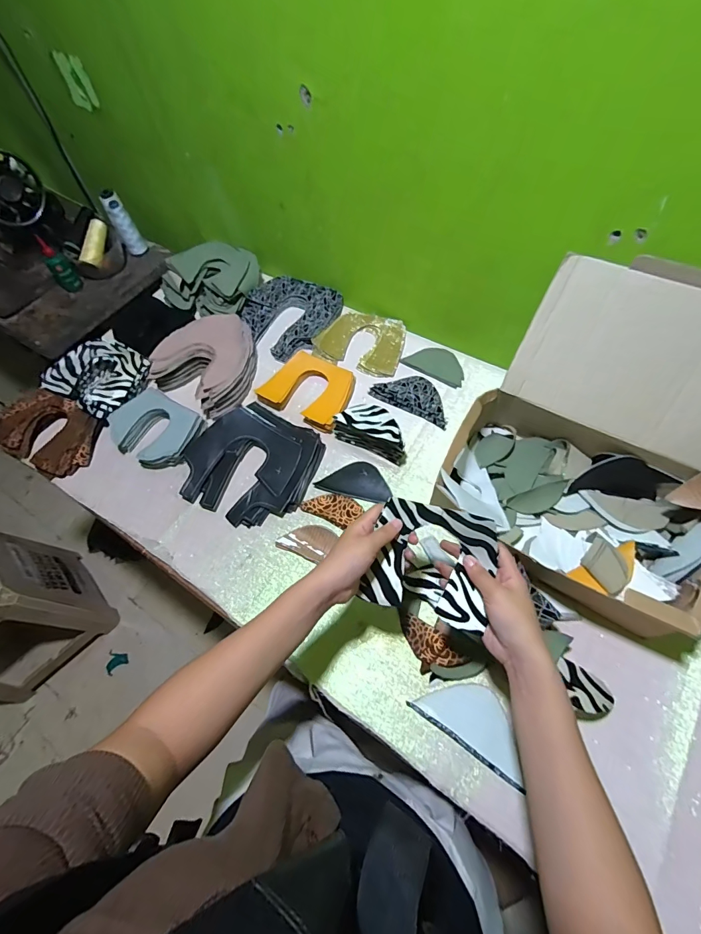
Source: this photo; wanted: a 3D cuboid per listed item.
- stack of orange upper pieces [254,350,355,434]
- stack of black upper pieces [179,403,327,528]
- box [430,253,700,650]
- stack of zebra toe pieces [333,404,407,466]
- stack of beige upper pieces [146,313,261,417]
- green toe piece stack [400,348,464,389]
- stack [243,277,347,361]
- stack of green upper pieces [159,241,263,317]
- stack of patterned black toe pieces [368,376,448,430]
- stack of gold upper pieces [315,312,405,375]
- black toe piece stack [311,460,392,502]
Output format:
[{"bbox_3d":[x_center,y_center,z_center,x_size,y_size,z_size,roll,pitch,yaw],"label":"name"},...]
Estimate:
[{"bbox_3d":[-0.068,-0.138,0.714,0.171,0.023,0.125,26,68,16],"label":"stack of orange upper pieces"},{"bbox_3d":[-0.164,-0.008,0.648,0.204,0.035,0.187,25,66,16],"label":"stack of black upper pieces"},{"bbox_3d":[0.328,-0.029,0.508,0.335,0.235,0.335,29,67,17],"label":"box"},{"bbox_3d":[0.036,-0.061,0.648,0.126,0.063,0.056,22,66,15],"label":"stack of zebra toe pieces"},{"bbox_3d":[-0.258,-0.197,0.742,0.182,0.057,0.177,33,69,19],"label":"stack of beige upper pieces"},{"bbox_3d":[0.163,-0.193,0.740,0.113,0.009,0.064,29,68,18],"label":"green toe piece stack"},{"bbox_3d":[-0.127,-0.308,0.810,0.185,0.032,0.182,24,66,15],"label":"stack"},{"bbox_3d":[-0.281,-0.403,0.833,0.172,0.064,0.183,27,67,17],"label":"stack of green upper pieces"},{"bbox_3d":[0.115,-0.130,0.708,0.145,0.010,0.076,26,67,16],"label":"stack of patterned black toe pieces"},{"bbox_3d":[0.024,-0.246,0.771,0.160,0.021,0.132,19,65,13],"label":"stack of gold upper pieces"},{"bbox_3d":[0.008,0.020,0.651,0.117,0.016,0.058,11,63,10],"label":"black toe piece stack"}]

